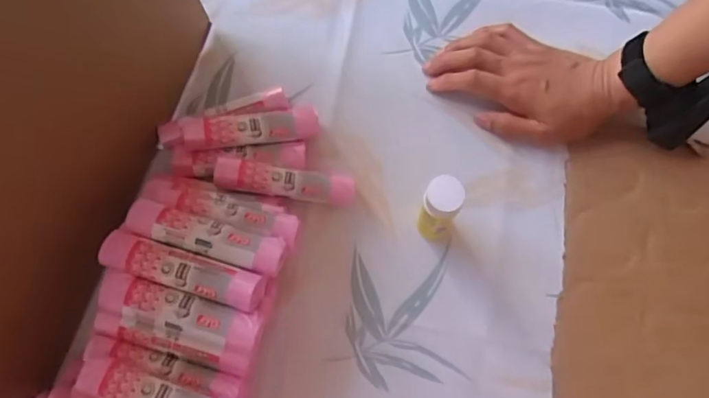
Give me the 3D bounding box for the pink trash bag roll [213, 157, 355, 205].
[{"bbox_3d":[-0.059,-0.016,0.481,0.121,0.021,0.030,8,74,-13],"label":"pink trash bag roll"}]

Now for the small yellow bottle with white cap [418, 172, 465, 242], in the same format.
[{"bbox_3d":[0.068,0.012,0.447,0.031,0.103,0.029,0,74,1],"label":"small yellow bottle with white cap"}]

